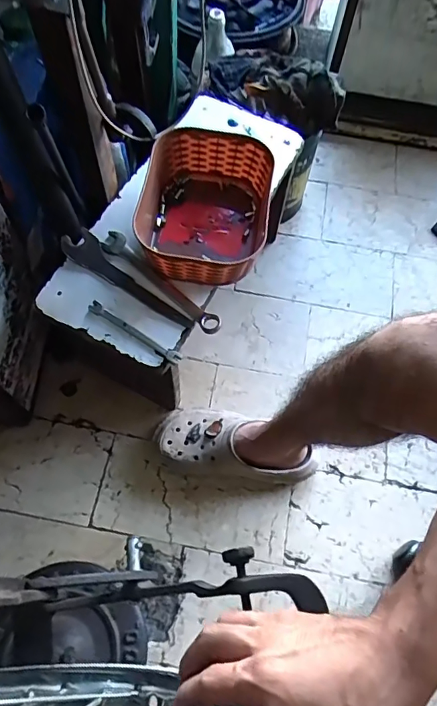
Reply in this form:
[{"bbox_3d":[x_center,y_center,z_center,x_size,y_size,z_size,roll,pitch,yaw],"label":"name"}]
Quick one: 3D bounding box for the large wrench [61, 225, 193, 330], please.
[{"bbox_3d":[-0.120,-0.093,0.609,0.202,0.014,0.042,38,69,13],"label":"large wrench"}]

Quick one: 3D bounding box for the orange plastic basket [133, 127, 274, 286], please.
[{"bbox_3d":[-0.021,-0.187,0.631,0.167,0.081,0.204,9,66,1],"label":"orange plastic basket"}]

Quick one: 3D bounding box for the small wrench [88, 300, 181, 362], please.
[{"bbox_3d":[-0.105,-0.026,0.585,0.131,0.005,0.015,32,68,11],"label":"small wrench"}]

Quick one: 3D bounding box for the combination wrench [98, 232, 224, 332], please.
[{"bbox_3d":[-0.075,-0.094,0.620,0.199,0.011,0.030,38,69,13],"label":"combination wrench"}]

